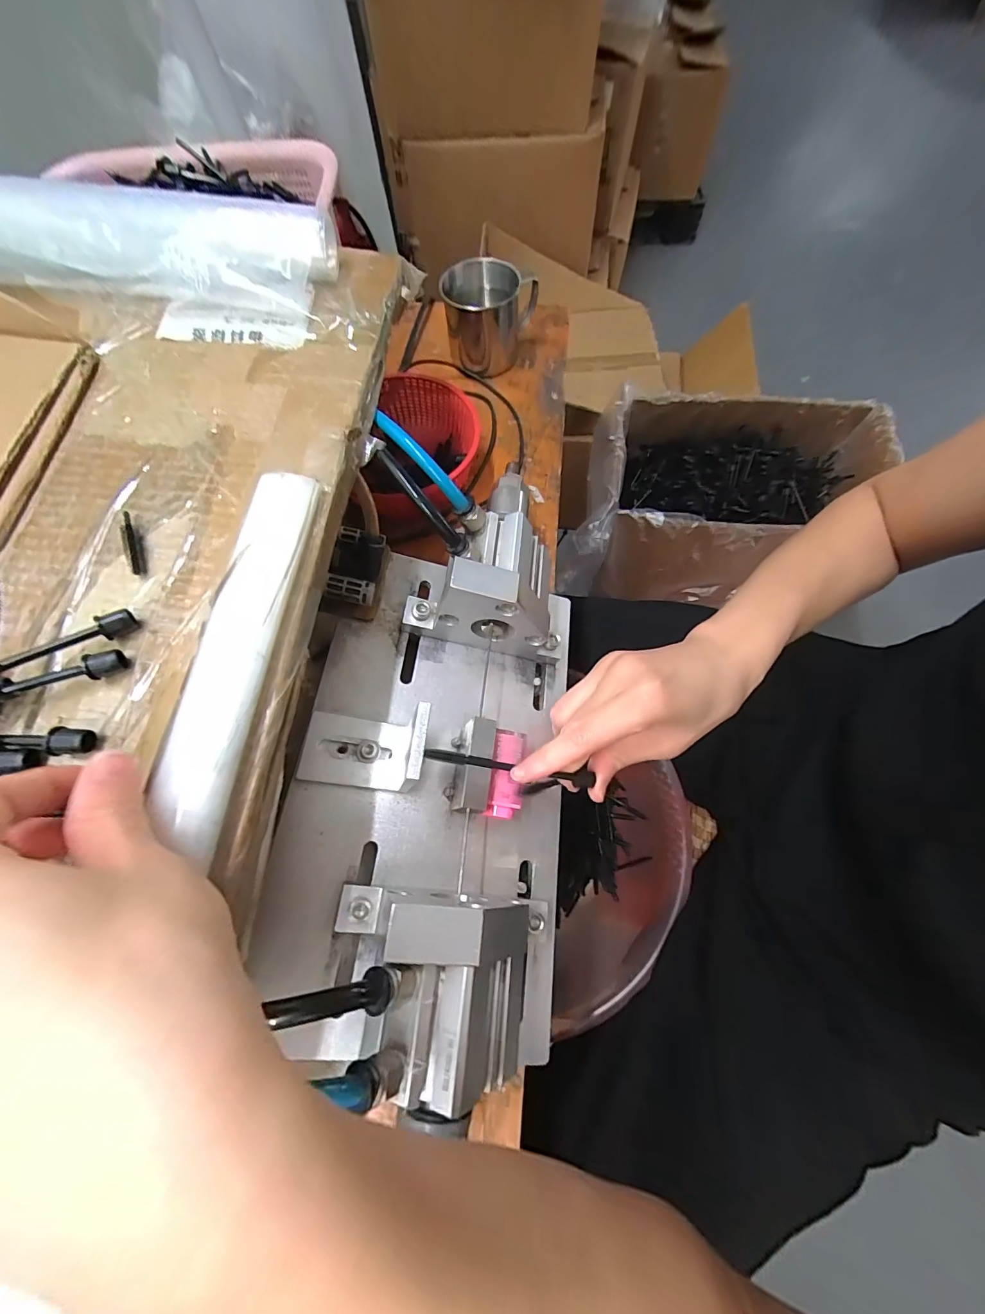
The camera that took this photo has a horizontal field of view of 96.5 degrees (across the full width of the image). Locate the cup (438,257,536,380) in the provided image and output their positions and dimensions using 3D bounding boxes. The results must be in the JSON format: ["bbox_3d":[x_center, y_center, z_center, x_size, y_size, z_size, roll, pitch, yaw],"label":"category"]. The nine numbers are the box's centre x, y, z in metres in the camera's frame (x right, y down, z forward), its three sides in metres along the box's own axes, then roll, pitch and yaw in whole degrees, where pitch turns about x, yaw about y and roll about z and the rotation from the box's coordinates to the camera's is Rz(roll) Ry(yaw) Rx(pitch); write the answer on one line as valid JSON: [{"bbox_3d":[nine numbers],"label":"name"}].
[{"bbox_3d":[-0.002,-0.326,0.423,0.085,0.070,0.085,-1,67,3],"label":"cup"}]

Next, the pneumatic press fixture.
[{"bbox_3d":[-0.026,0.046,0.249,0.136,0.089,0.321,4,67,5],"label":"pneumatic press fixture"}]

